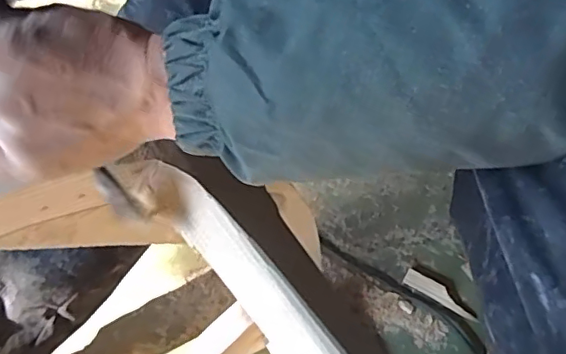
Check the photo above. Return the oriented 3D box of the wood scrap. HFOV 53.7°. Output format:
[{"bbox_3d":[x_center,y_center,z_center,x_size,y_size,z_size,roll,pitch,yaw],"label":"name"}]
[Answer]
[{"bbox_3d":[0.226,0.168,0.803,0.108,0.010,0.027,30,64,17],"label":"wood scrap"}]

